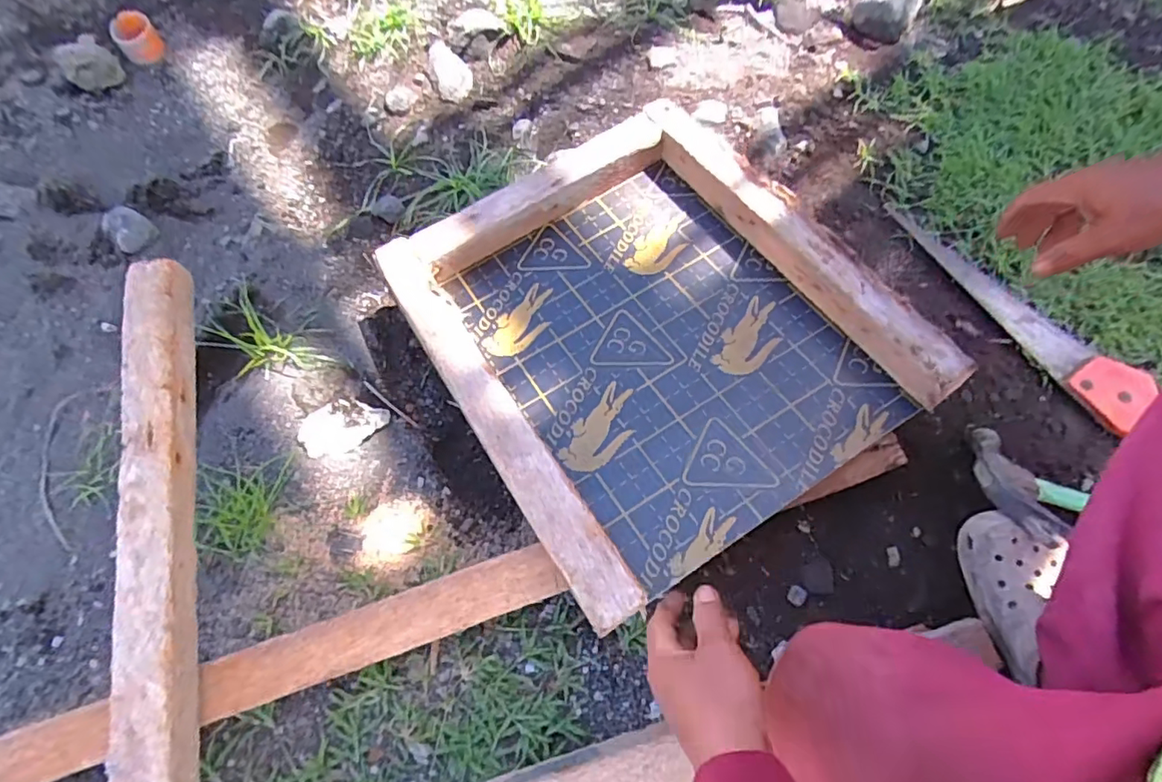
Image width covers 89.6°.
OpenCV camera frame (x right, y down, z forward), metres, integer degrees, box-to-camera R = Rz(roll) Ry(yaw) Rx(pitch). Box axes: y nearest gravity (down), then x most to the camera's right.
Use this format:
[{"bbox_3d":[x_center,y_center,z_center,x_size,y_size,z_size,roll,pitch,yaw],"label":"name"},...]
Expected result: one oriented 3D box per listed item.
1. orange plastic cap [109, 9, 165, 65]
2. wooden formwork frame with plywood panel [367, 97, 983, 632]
[{"bbox_3d":[-0.706,-0.562,0.930,0.062,0.057,0.062,0,66,-1],"label":"orange plastic cap"},{"bbox_3d":[0.063,-0.079,0.654,0.428,0.100,0.517,-31,70,-14],"label":"wooden formwork frame with plywood panel"}]

